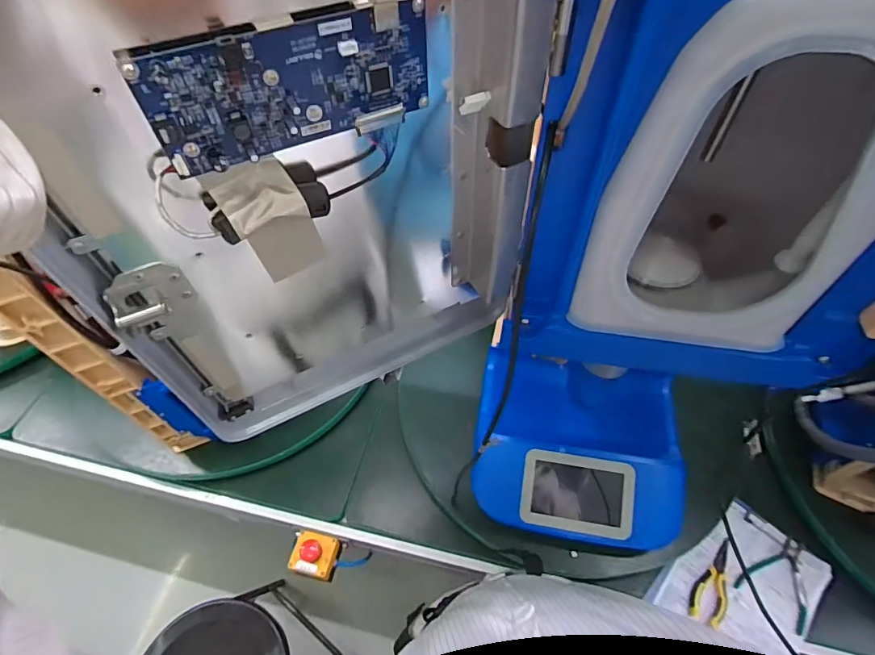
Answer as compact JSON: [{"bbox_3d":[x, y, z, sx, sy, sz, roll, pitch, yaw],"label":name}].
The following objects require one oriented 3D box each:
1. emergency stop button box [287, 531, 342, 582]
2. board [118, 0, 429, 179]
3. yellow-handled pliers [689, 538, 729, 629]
[{"bbox_3d":[-0.243,0.454,0.892,0.086,0.058,0.075,9,50,12],"label":"emergency stop button box"},{"bbox_3d":[-0.082,-0.143,0.271,0.169,0.064,0.012,-24,51,-16],"label":"board"},{"bbox_3d":[0.521,0.474,0.842,0.058,0.017,0.160,32,58,28],"label":"yellow-handled pliers"}]

